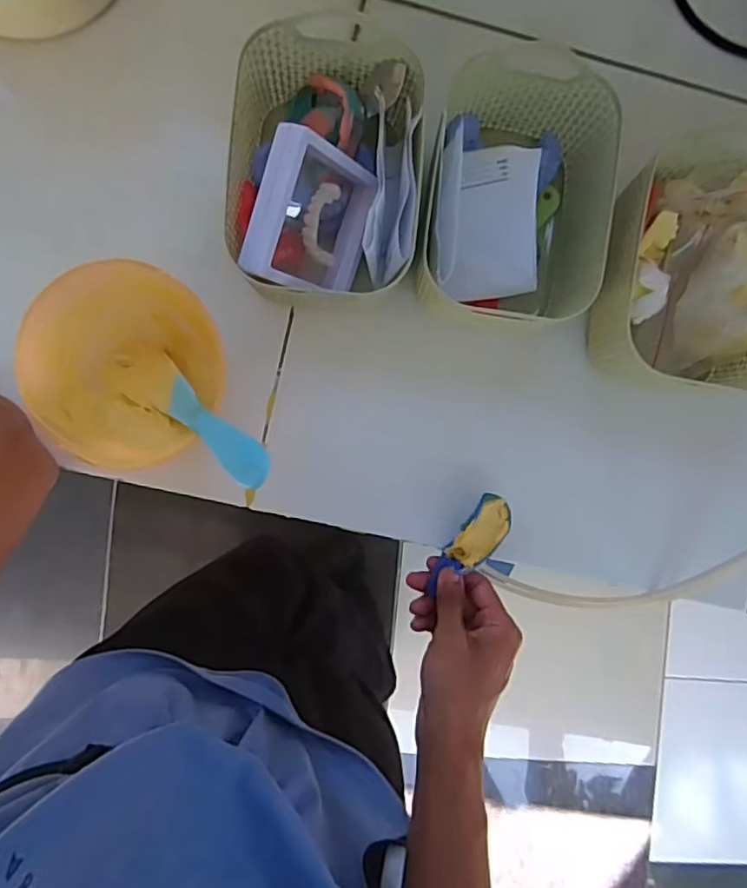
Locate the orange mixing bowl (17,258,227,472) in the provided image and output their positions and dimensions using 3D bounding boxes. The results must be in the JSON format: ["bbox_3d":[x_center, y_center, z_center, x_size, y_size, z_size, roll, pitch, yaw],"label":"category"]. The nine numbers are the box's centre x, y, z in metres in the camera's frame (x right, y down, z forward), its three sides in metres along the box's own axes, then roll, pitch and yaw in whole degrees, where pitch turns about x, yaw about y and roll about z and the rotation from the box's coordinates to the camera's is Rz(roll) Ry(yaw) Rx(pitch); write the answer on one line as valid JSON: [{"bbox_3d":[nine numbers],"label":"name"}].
[{"bbox_3d":[-0.158,-0.054,0.402,0.123,0.089,0.119,0,89,-6],"label":"orange mixing bowl"}]

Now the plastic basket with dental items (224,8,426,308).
[{"bbox_3d":[-0.029,-0.180,0.412,0.116,0.090,0.179,3,89,-6],"label":"plastic basket with dental items"}]

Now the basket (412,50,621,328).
[{"bbox_3d":[0.095,-0.172,0.432,0.113,0.084,0.150,8,88,-6],"label":"basket"}]

